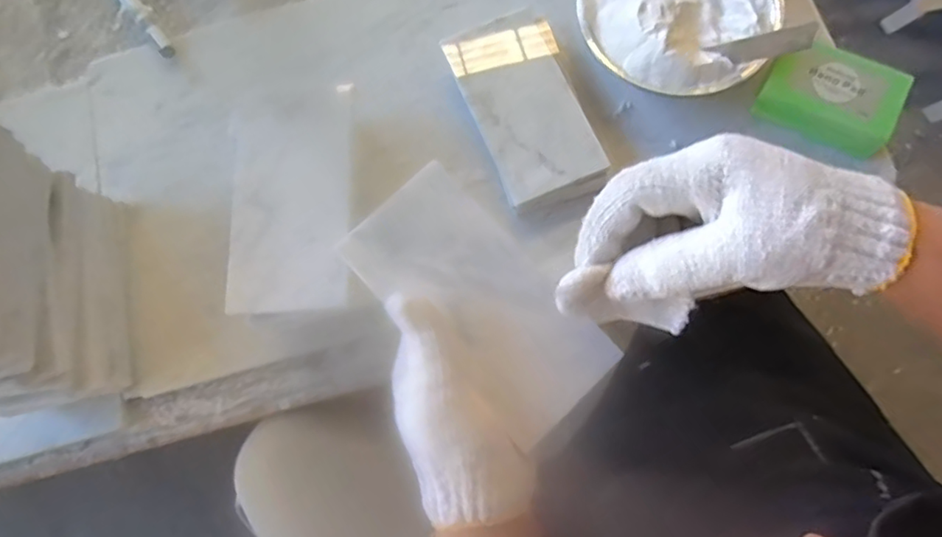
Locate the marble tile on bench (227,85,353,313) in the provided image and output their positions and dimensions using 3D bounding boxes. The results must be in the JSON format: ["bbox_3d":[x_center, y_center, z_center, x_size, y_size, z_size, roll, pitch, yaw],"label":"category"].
[{"bbox_3d":[-0.116,-0.047,0.378,0.076,0.011,0.148,-4,75,1],"label":"marble tile on bench"}]

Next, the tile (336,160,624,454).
[{"bbox_3d":[0.005,0.017,0.320,0.073,0.008,0.149,-44,84,-9],"label":"tile"}]

